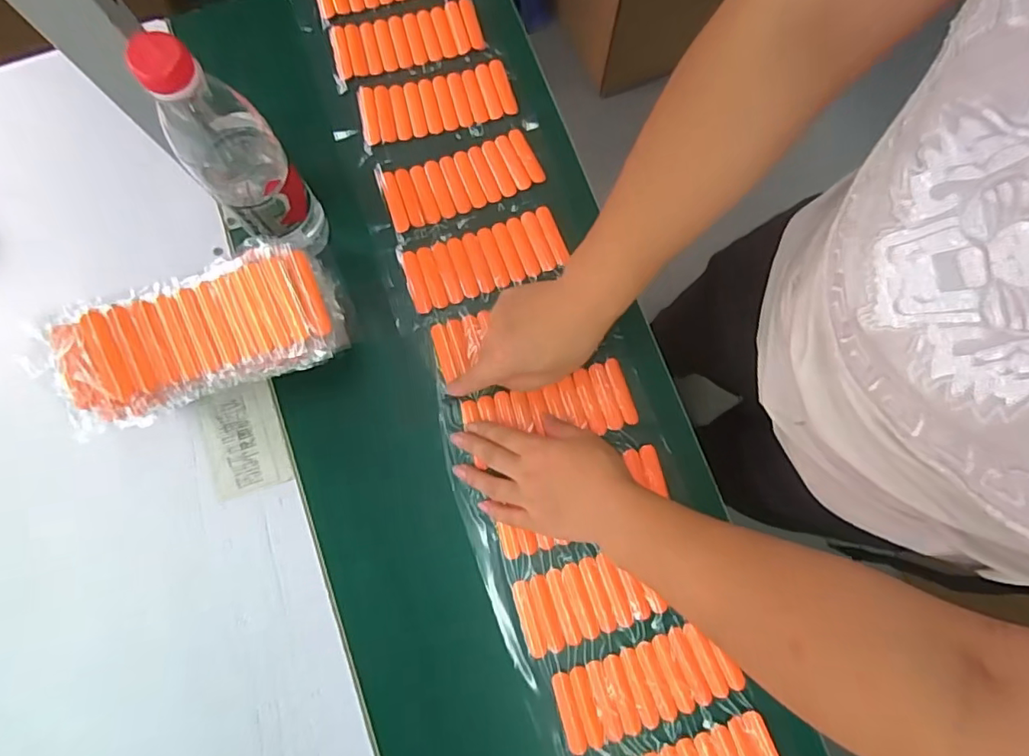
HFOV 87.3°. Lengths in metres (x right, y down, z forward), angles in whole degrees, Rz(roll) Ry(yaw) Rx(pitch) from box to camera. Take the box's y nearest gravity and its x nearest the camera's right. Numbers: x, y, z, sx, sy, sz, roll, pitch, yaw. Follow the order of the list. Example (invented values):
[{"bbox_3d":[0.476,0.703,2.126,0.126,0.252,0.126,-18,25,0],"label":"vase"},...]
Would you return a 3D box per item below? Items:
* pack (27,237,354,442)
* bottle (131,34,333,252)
[{"bbox_3d":[-0.232,-0.032,0.406,0.195,0.051,0.083,-19,79,-5],"label":"pack"},{"bbox_3d":[-0.205,-0.163,0.407,0.056,0.228,0.076,-43,83,-7],"label":"bottle"}]

